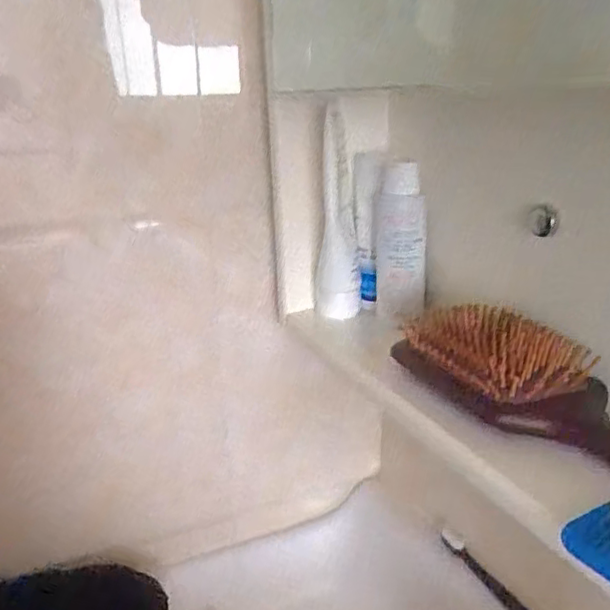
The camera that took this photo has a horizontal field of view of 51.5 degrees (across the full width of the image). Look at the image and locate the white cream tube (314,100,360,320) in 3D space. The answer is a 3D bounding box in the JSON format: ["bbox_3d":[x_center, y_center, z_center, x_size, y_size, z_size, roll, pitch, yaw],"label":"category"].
[{"bbox_3d":[0.024,-0.071,0.505,0.033,0.159,0.067,-3,19,-3],"label":"white cream tube"}]

